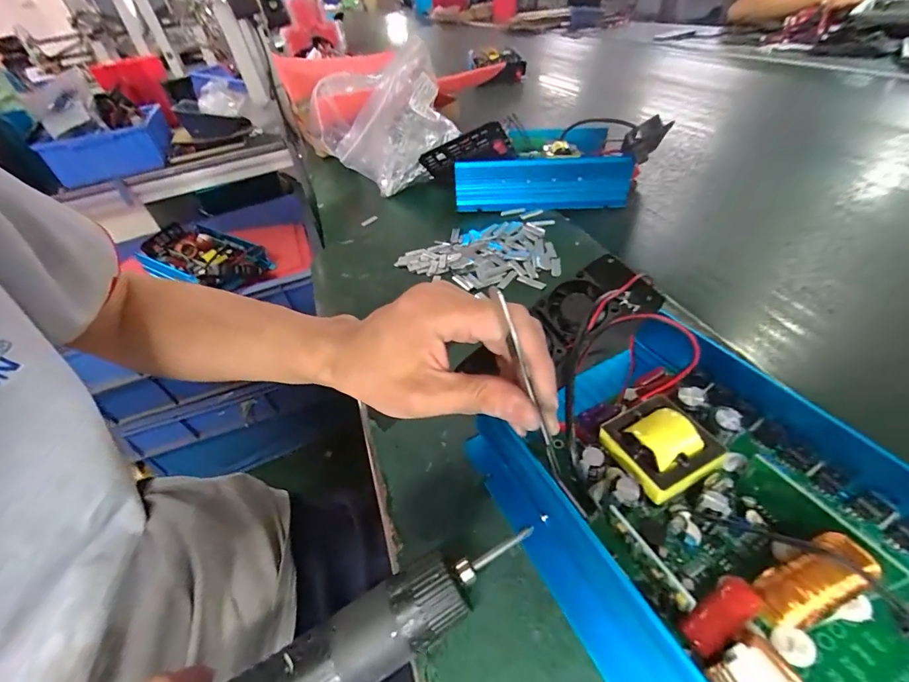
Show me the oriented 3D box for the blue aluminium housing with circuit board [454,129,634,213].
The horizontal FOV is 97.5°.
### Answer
[{"bbox_3d":[0.112,-0.240,0.543,0.213,0.057,0.140,-2,44,8],"label":"blue aluminium housing with circuit board"}]

